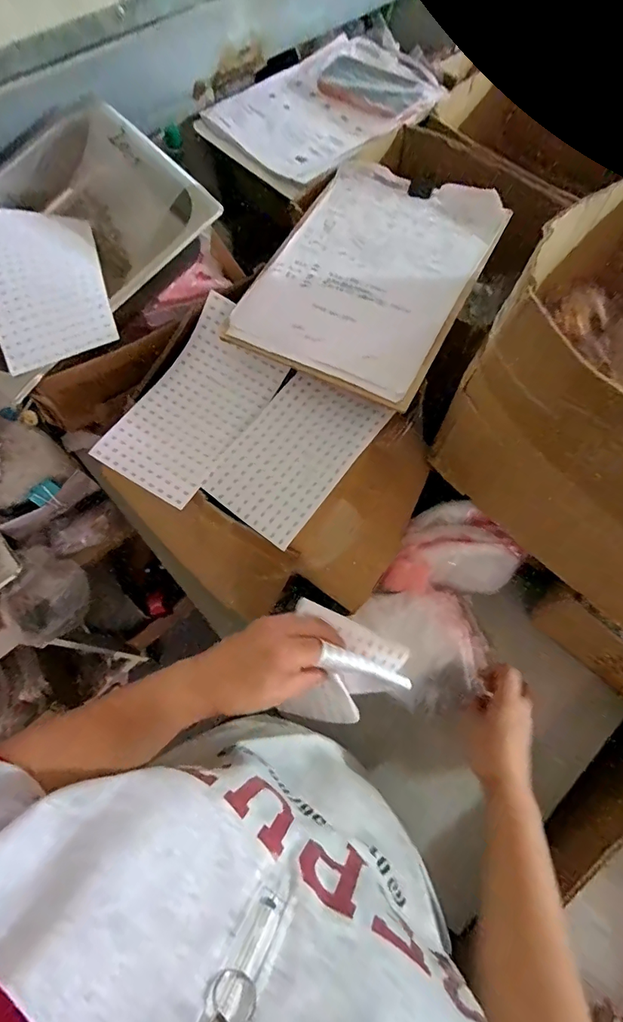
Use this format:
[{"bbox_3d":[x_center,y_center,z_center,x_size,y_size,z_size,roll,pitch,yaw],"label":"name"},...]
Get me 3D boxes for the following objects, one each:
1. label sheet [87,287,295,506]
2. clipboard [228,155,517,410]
[{"bbox_3d":[-0.127,-0.124,0.489,0.125,0.038,0.231,29,71,13],"label":"label sheet"},{"bbox_3d":[0.071,-0.276,0.503,0.222,0.025,0.311,26,70,12],"label":"clipboard"}]

